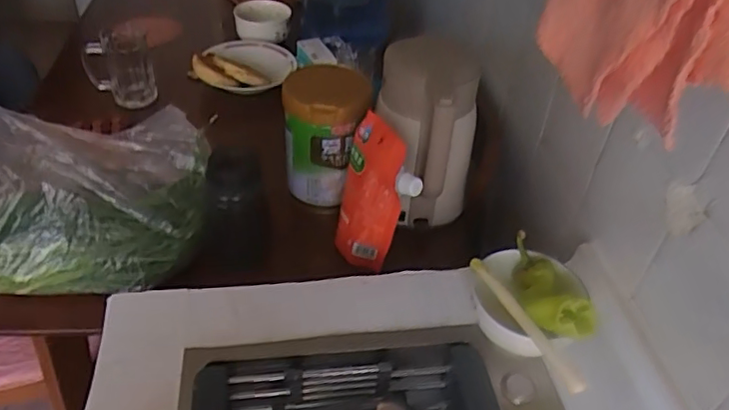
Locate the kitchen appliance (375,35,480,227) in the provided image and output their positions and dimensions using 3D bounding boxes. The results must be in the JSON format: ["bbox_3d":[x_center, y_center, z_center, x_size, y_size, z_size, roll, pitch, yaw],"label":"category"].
[{"bbox_3d":[0.088,-0.089,0.871,0.140,0.266,0.149,7,44,6],"label":"kitchen appliance"}]

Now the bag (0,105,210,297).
[{"bbox_3d":[-0.395,-0.034,0.776,0.323,0.224,0.208,2,41,-3],"label":"bag"}]

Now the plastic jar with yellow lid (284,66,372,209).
[{"bbox_3d":[-0.060,-0.111,0.913,0.123,0.202,0.118,3,41,-2],"label":"plastic jar with yellow lid"}]

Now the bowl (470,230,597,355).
[{"bbox_3d":[0.180,0.103,0.675,0.123,0.098,0.142,7,41,3],"label":"bowl"}]

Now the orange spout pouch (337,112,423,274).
[{"bbox_3d":[0.005,-0.005,0.780,0.062,0.187,0.142,-20,46,-26],"label":"orange spout pouch"}]

